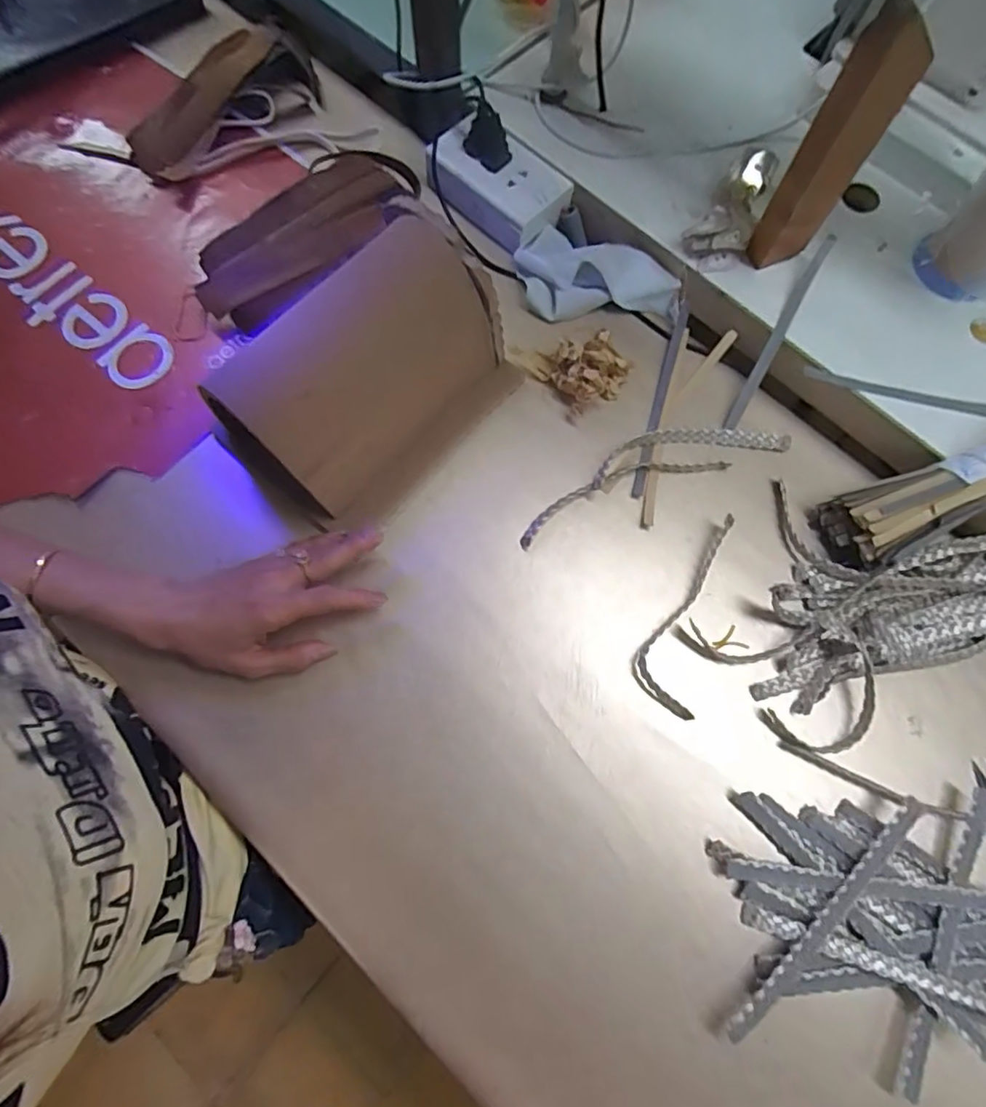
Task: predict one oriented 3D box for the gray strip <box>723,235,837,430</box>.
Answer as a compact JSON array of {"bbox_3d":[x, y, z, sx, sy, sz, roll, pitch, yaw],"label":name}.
[{"bbox_3d":[0.236,-0.181,0.476,0.010,0.011,0.173,28,92,8],"label":"gray strip"}]

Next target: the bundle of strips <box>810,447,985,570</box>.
[{"bbox_3d":[0.359,-0.056,0.420,0.224,0.045,0.068,-23,75,9],"label":"bundle of strips"}]

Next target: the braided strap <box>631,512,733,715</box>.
[{"bbox_3d":[0.142,0.041,0.431,0.046,0.019,0.154,17,74,3],"label":"braided strap"}]

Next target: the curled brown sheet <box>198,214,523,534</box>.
[{"bbox_3d":[-0.089,-0.127,0.425,0.128,0.109,0.208,44,77,11],"label":"curled brown sheet"}]

